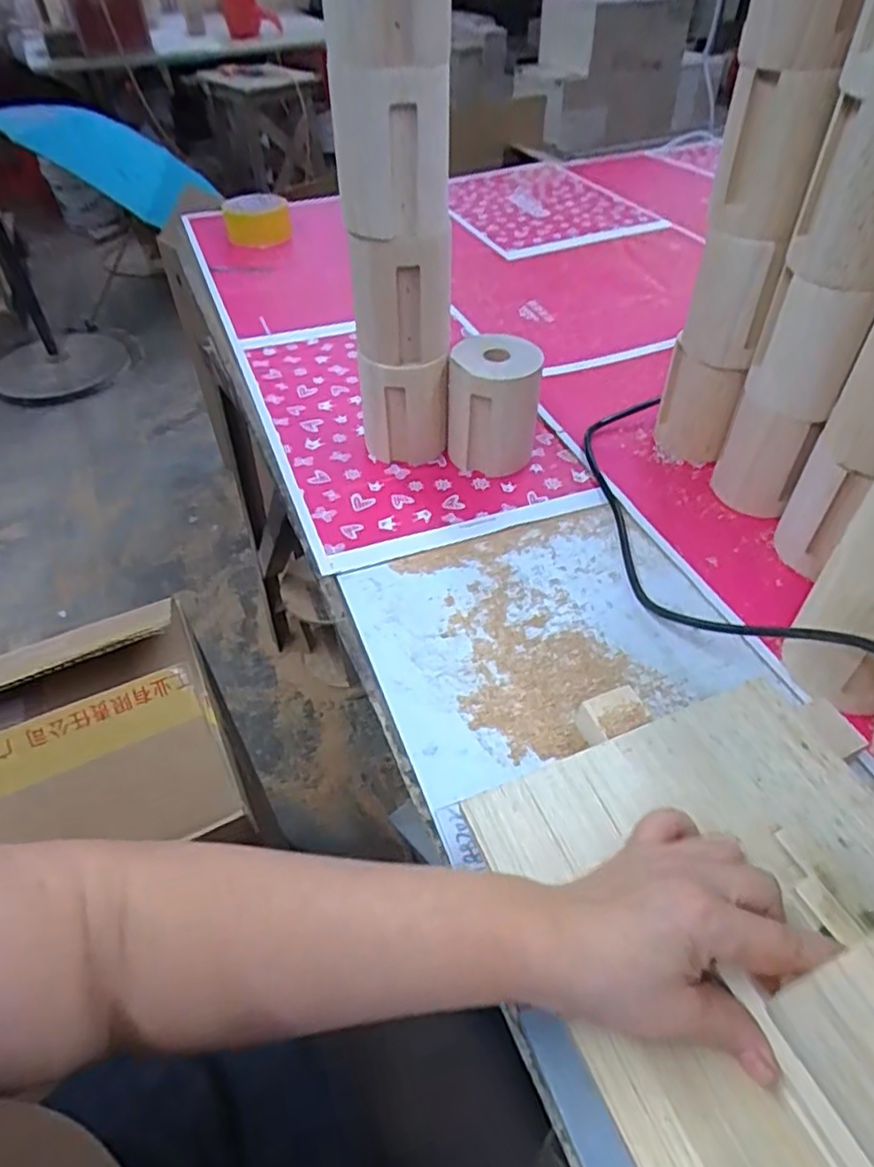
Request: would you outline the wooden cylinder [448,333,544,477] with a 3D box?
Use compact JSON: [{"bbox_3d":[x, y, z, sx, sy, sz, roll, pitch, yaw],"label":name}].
[{"bbox_3d":[0.049,-0.150,0.595,0.079,0.105,0.063,5,46,4],"label":"wooden cylinder"}]

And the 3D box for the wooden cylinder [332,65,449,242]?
[{"bbox_3d":[-0.033,-0.317,0.490,0.079,0.096,0.067,-6,46,-6],"label":"wooden cylinder"}]

